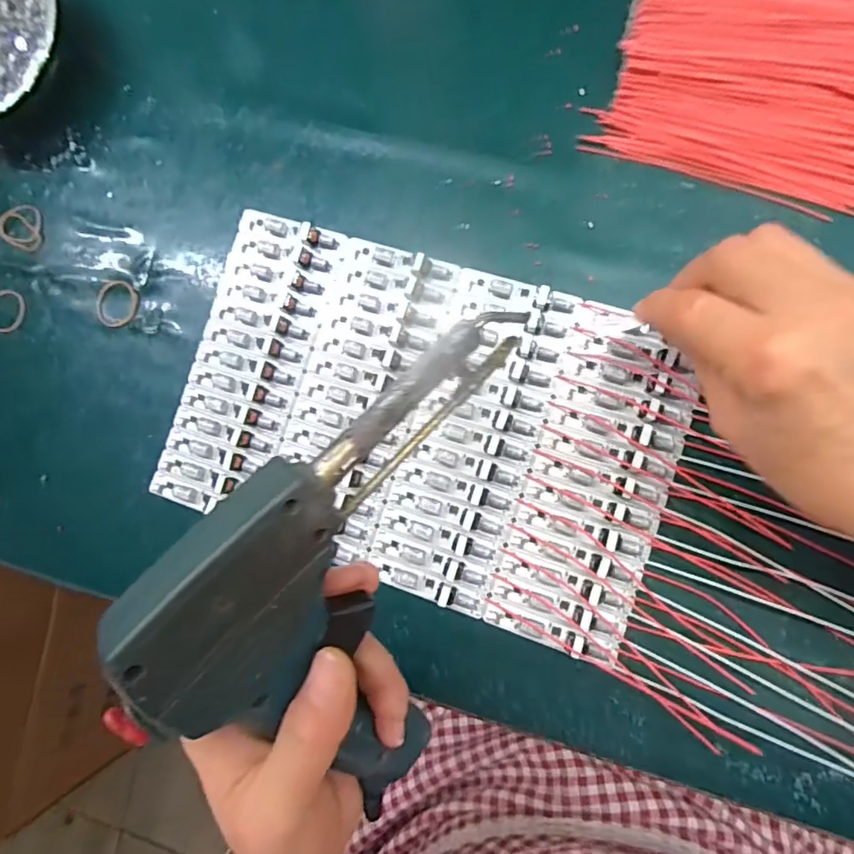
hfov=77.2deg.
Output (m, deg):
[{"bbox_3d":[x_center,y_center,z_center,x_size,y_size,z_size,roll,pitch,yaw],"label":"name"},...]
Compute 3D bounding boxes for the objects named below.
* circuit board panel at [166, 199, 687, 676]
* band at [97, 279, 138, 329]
[{"bbox_3d":[-0.006,-0.004,0.318,0.295,0.014,0.188,18,90,10],"label":"circuit board panel"},{"bbox_3d":[-0.205,-0.082,0.352,0.029,0.004,0.030,-1,87,9],"label":"band"}]

